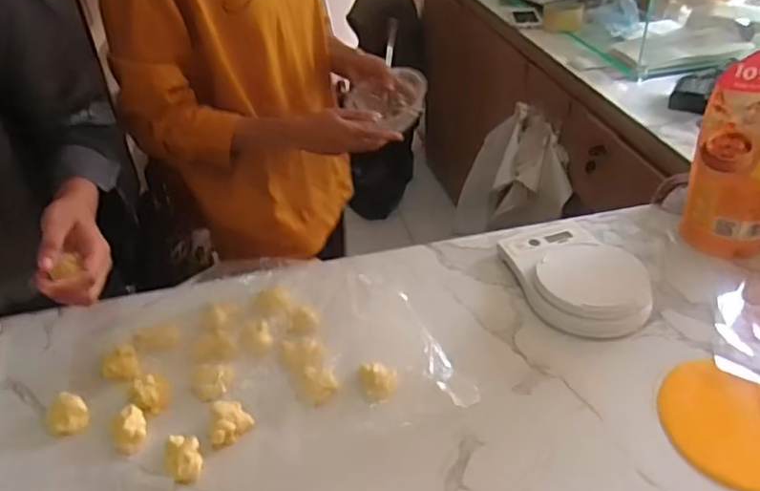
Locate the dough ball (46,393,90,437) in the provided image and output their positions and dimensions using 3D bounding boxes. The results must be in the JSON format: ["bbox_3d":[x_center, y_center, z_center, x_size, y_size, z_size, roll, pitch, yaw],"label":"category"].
[{"bbox_3d":[-0.316,0.174,0.621,0.038,0.021,0.045,-31,45,-31],"label":"dough ball"}]

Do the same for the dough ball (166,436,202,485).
[{"bbox_3d":[-0.183,0.200,0.577,0.030,0.020,0.042,-16,39,-16],"label":"dough ball"}]

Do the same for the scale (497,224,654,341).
[{"bbox_3d":[0.238,0.031,0.757,0.135,0.040,0.202,-15,39,-14],"label":"scale"}]

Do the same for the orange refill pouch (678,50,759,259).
[{"bbox_3d":[0.458,-0.095,0.738,0.145,0.241,0.061,11,39,18],"label":"orange refill pouch"}]

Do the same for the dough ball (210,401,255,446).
[{"bbox_3d":[-0.147,0.174,0.607,0.037,0.022,0.040,-2,37,2],"label":"dough ball"}]

